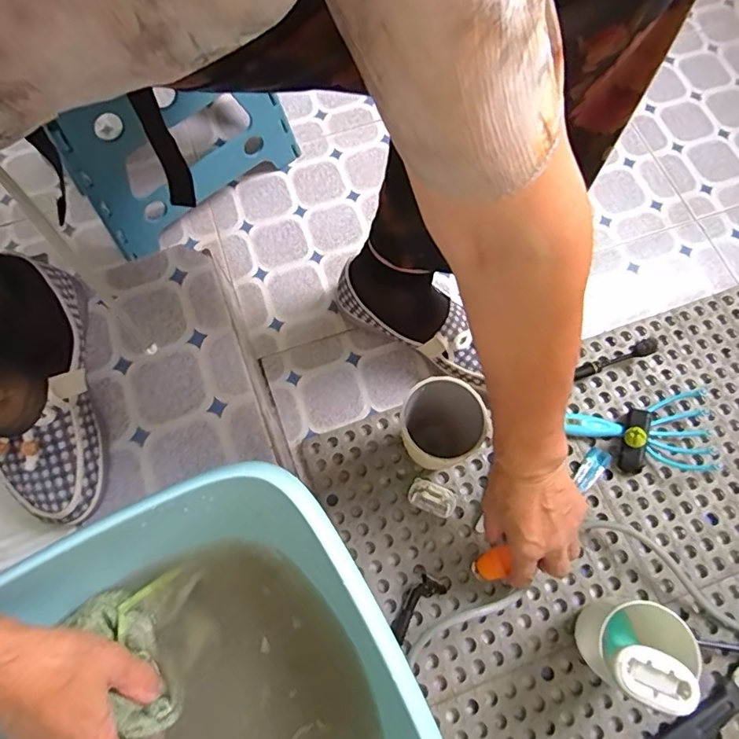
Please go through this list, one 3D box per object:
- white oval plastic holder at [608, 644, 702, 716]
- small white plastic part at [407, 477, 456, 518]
[{"bbox_3d":[0.211,0.230,0.377,0.058,0.011,0.037,21,72,7],"label":"white oval plastic holder"},{"bbox_3d":[0.066,0.137,0.541,0.049,0.021,0.030,22,72,8],"label":"small white plastic part"}]

